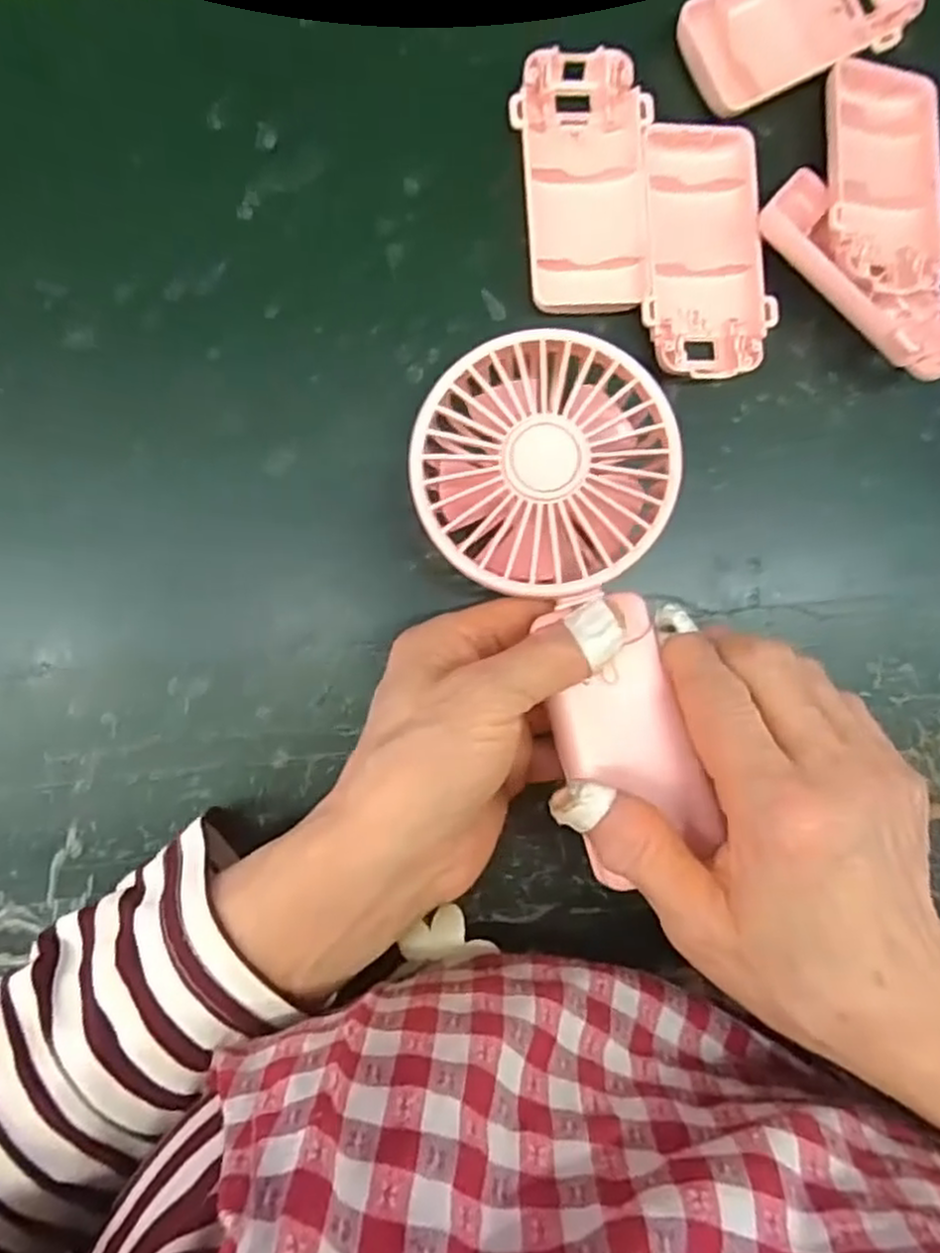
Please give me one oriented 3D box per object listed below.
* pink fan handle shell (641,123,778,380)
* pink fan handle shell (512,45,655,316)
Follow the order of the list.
[{"bbox_3d":[0.091,-0.146,0.293,0.048,0.015,0.098,-1,90,-6],"label":"pink fan handle shell"},{"bbox_3d":[0.043,-0.169,0.288,0.048,0.014,0.094,-4,90,-6],"label":"pink fan handle shell"}]

